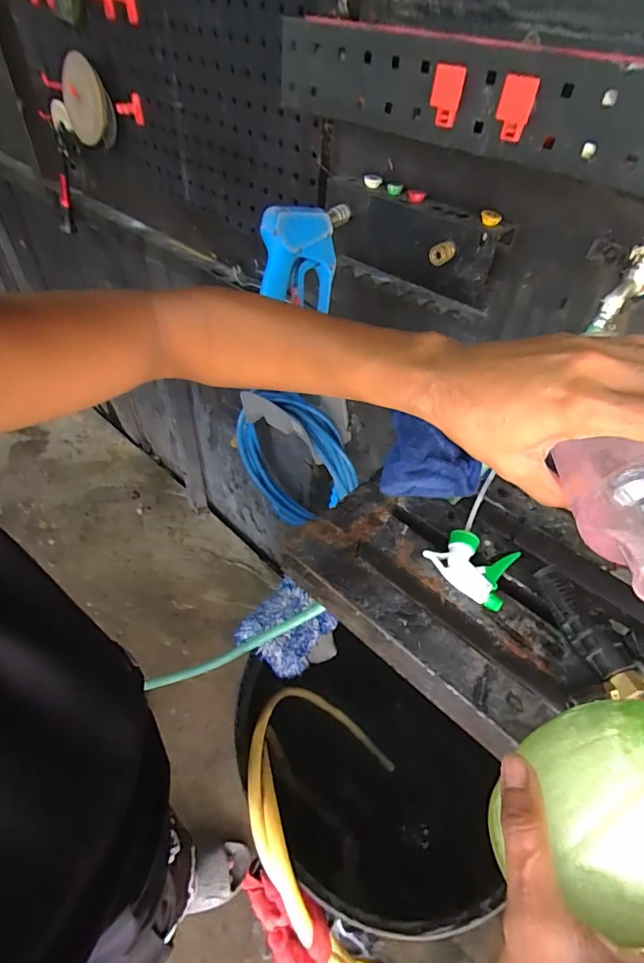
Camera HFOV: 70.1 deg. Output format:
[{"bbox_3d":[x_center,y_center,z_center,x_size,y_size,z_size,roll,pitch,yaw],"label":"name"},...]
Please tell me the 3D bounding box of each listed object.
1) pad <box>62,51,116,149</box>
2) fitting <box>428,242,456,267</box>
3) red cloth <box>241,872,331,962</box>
[{"bbox_3d":[-0.532,-0.843,1.028,0.159,0.181,0.022,-11,17,45],"label":"pad"},{"bbox_3d":[0.158,-0.297,0.602,0.037,0.024,0.017,-33,58,-30],"label":"fitting"},{"bbox_3d":[-0.048,0.634,0.659,0.097,0.090,0.147,-14,50,-18],"label":"red cloth"}]

